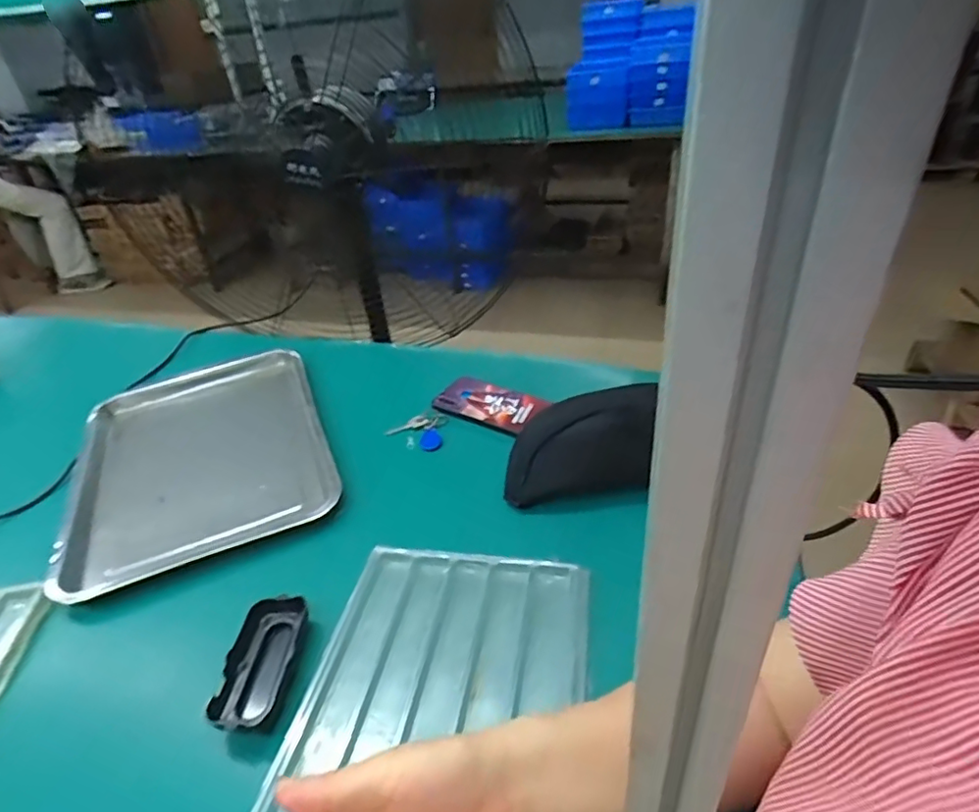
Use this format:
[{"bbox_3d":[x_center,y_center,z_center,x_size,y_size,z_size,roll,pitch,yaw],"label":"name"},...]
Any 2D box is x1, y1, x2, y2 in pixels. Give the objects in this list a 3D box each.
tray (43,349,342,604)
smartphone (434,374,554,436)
[{"bbox_3d":[-0.359,0.051,0.711,0.285,0.030,0.361,-17,36,-15],"label":"tray"},{"bbox_3d":[-0.003,-0.003,0.741,0.144,0.015,0.073,16,40,29],"label":"smartphone"}]

